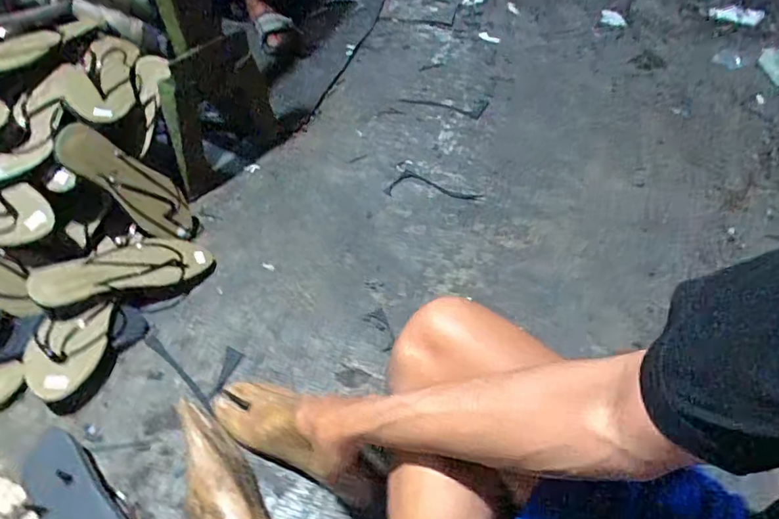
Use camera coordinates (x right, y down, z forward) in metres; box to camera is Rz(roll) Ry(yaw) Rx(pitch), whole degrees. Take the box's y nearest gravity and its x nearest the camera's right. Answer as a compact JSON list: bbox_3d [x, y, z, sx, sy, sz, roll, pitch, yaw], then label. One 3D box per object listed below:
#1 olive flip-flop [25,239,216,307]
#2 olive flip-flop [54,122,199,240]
[{"bbox_3d":[-0.398,0.015,0.764,0.242,0.045,0.088,-11,68,-31],"label":"olive flip-flop"},{"bbox_3d":[-0.406,-0.116,0.802,0.050,0.243,0.078,-26,42,22],"label":"olive flip-flop"}]

